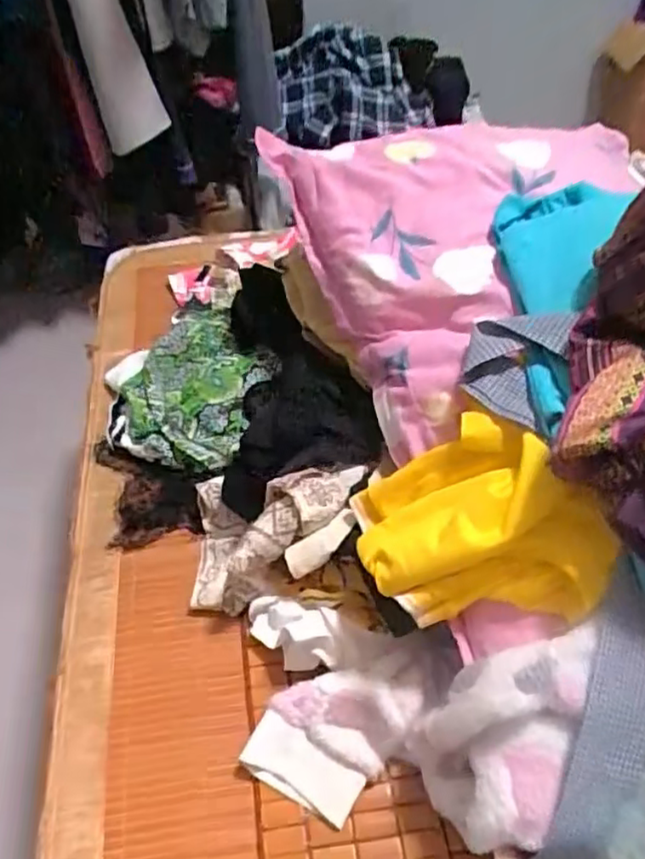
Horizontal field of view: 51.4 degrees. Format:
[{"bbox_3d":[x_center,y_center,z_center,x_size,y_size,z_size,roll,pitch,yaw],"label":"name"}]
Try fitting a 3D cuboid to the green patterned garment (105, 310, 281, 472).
[{"bbox_3d":[-0.163,-0.054,0.791,0.221,0.080,0.187,22,56,18],"label":"green patterned garment"}]

